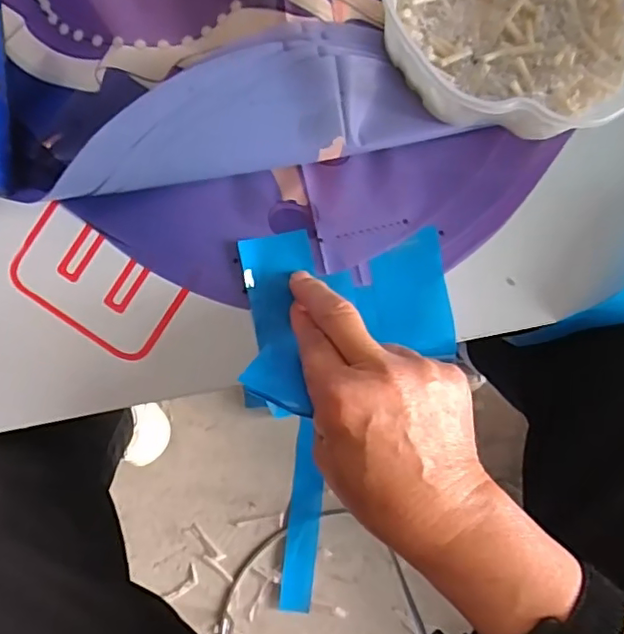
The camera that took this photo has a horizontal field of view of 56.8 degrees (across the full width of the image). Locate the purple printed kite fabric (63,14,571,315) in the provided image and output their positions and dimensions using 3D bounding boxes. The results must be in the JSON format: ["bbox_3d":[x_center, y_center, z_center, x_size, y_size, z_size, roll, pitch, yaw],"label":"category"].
[{"bbox_3d":[0.003,-0.088,0.315,0.274,0.044,0.128,-11,88,-2],"label":"purple printed kite fabric"}]

